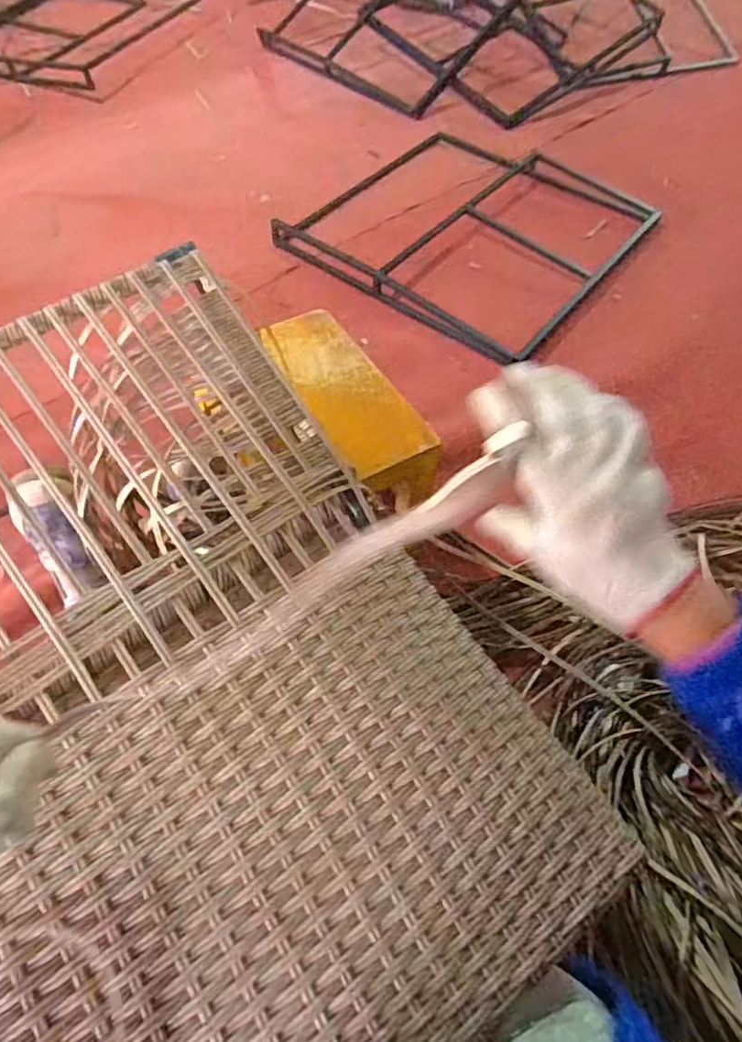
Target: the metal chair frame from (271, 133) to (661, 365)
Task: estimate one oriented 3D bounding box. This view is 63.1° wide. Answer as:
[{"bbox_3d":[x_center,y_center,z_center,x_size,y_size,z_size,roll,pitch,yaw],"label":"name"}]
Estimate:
[{"bbox_3d":[0.213,-0.655,1.323,0.629,0.072,0.646,35,64,19],"label":"metal chair frame"}]

